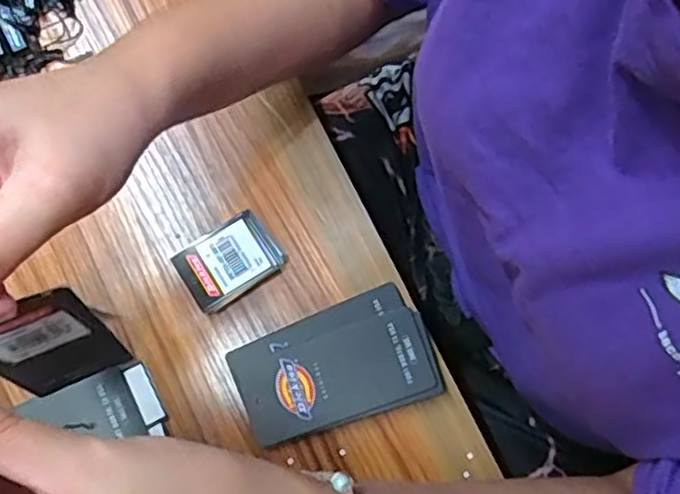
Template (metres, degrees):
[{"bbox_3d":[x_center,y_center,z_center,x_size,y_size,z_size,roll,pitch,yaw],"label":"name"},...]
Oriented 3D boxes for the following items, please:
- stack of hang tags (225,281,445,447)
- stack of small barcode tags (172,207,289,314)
[{"bbox_3d":[-0.003,0.070,0.404,0.112,0.017,0.067,-19,81,-5],"label":"stack of hang tags"},{"bbox_3d":[-0.067,0.008,0.416,0.058,0.013,0.043,-37,83,-7],"label":"stack of small barcode tags"}]

